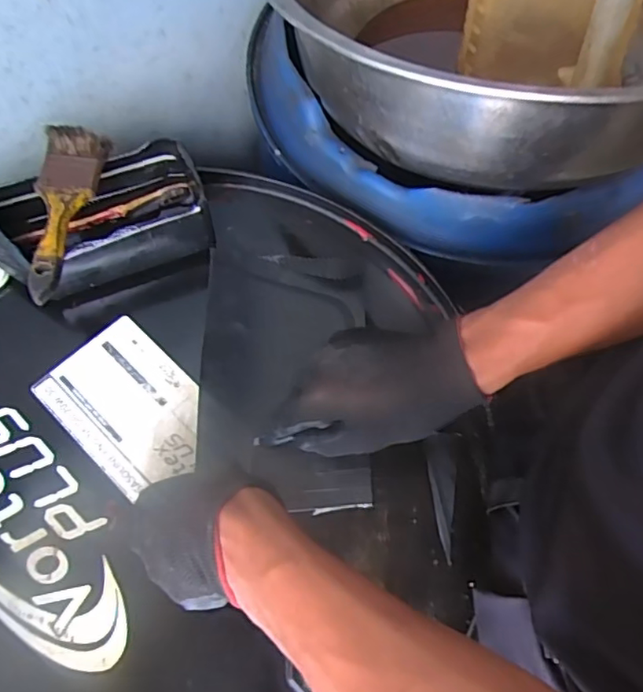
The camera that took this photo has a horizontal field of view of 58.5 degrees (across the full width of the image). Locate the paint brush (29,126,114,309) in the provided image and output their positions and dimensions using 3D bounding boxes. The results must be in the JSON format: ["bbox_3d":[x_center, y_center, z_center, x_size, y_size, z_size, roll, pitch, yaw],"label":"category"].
[{"bbox_3d":[-0.222,-0.120,0.494,0.054,0.015,0.175,-1,65,-1],"label":"paint brush"}]

